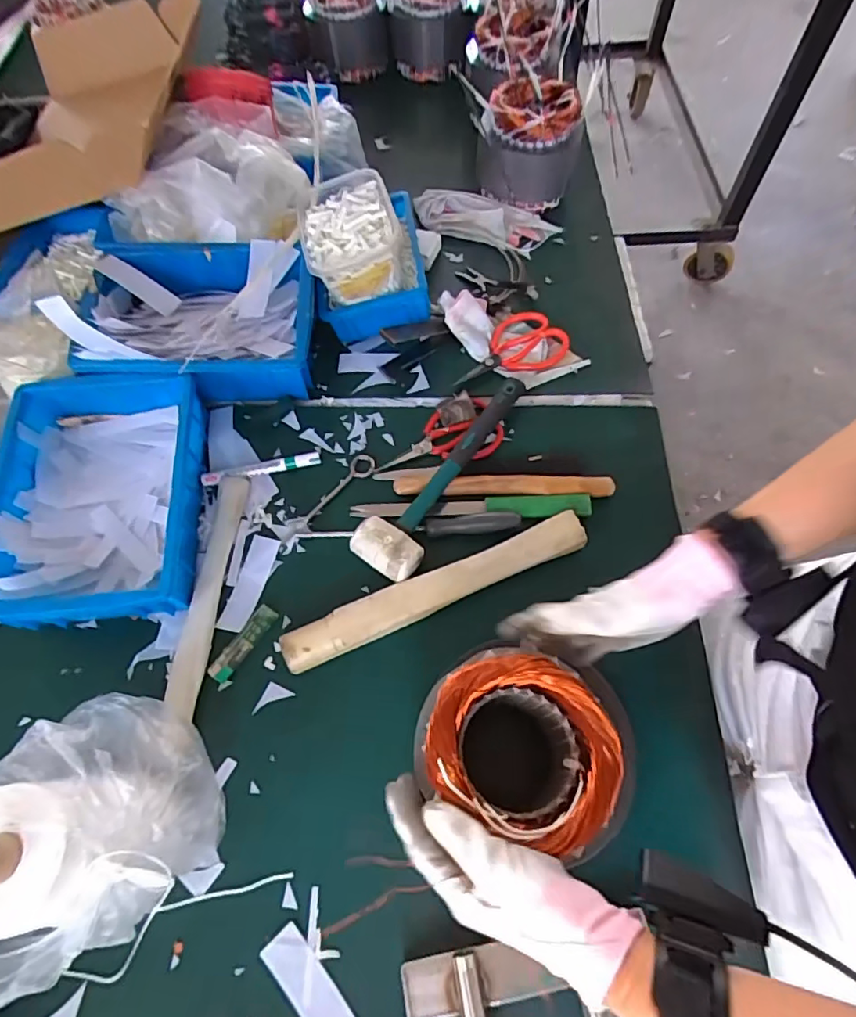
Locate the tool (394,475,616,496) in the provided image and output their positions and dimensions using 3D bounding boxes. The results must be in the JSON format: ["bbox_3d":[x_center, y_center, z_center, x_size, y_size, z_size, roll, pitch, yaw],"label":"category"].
[{"bbox_3d":[0.087,-0.028,0.622,0.249,0.016,0.023,-1,64,3],"label":"tool"}]

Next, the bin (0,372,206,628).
[{"bbox_3d":[-0.357,-0.008,0.596,0.201,0.090,0.274,-5,64,1],"label":"bin"}]

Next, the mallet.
[{"bbox_3d":[0.016,-0.045,0.622,0.081,0.044,0.279,27,68,16],"label":"mallet"}]

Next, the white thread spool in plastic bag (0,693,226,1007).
[{"bbox_3d":[-0.261,0.245,0.417,0.158,0.176,0.151,-1,64,3],"label":"white thread spool in plastic bag"}]

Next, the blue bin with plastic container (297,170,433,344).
[{"bbox_3d":[-0.082,-0.331,0.712,0.142,0.138,0.177,-9,64,-1],"label":"blue bin with plastic container"}]

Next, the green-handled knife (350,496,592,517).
[{"bbox_3d":[0.048,-0.001,0.621,0.269,0.017,0.026,0,64,4],"label":"green-handled knife"}]

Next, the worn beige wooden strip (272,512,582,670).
[{"bbox_3d":[0.012,0.084,0.567,0.332,0.025,0.043,-22,65,-8],"label":"worn beige wooden strip"}]

